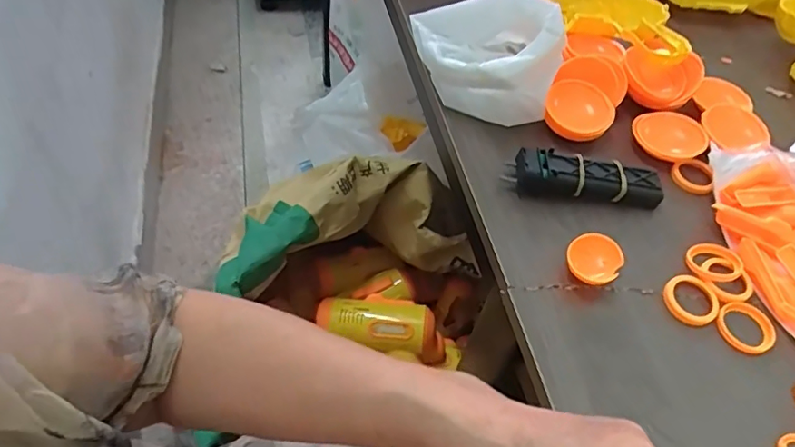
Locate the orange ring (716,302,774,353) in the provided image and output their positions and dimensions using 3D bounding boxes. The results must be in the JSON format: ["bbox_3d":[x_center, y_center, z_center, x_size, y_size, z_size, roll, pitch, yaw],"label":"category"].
[{"bbox_3d":[0.231,0.068,0.357,0.036,0.004,0.035,3,51,-4],"label":"orange ring"}]

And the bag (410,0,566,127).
[{"bbox_3d":[0.076,-0.144,0.458,0.110,0.077,0.108,-4,52,-10],"label":"bag"}]

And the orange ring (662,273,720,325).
[{"bbox_3d":[0.199,0.051,0.365,0.036,0.005,0.034,3,51,-4],"label":"orange ring"}]

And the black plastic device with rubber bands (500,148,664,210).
[{"bbox_3d":[0.143,-0.035,0.415,0.116,0.029,0.030,5,51,-2],"label":"black plastic device with rubber bands"}]

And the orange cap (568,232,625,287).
[{"bbox_3d":[0.133,0.026,0.369,0.035,0.019,0.040,34,55,19],"label":"orange cap"}]

